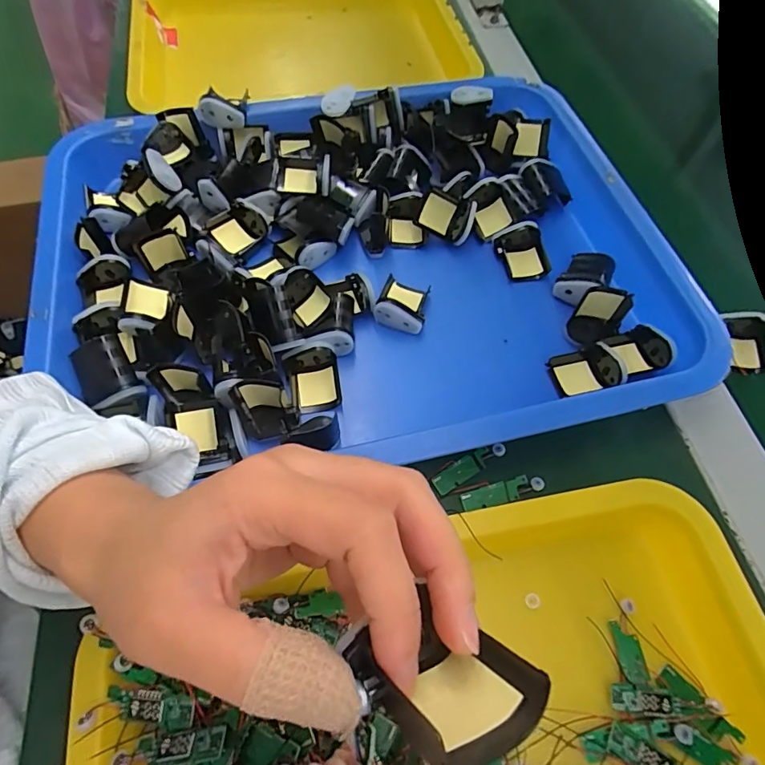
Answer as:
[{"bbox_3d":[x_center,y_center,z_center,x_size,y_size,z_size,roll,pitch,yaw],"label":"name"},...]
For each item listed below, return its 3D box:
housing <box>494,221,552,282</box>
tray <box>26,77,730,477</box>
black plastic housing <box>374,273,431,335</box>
[{"bbox_3d":[0.110,-0.100,0.371,0.034,0.024,0.040,-12,63,-9],"label":"housing"},{"bbox_3d":[-0.010,-0.099,0.352,0.449,0.042,0.332,-10,63,-8],"label":"tray"},{"bbox_3d":[0.016,-0.060,0.350,0.035,0.022,0.043,16,62,6],"label":"black plastic housing"}]

